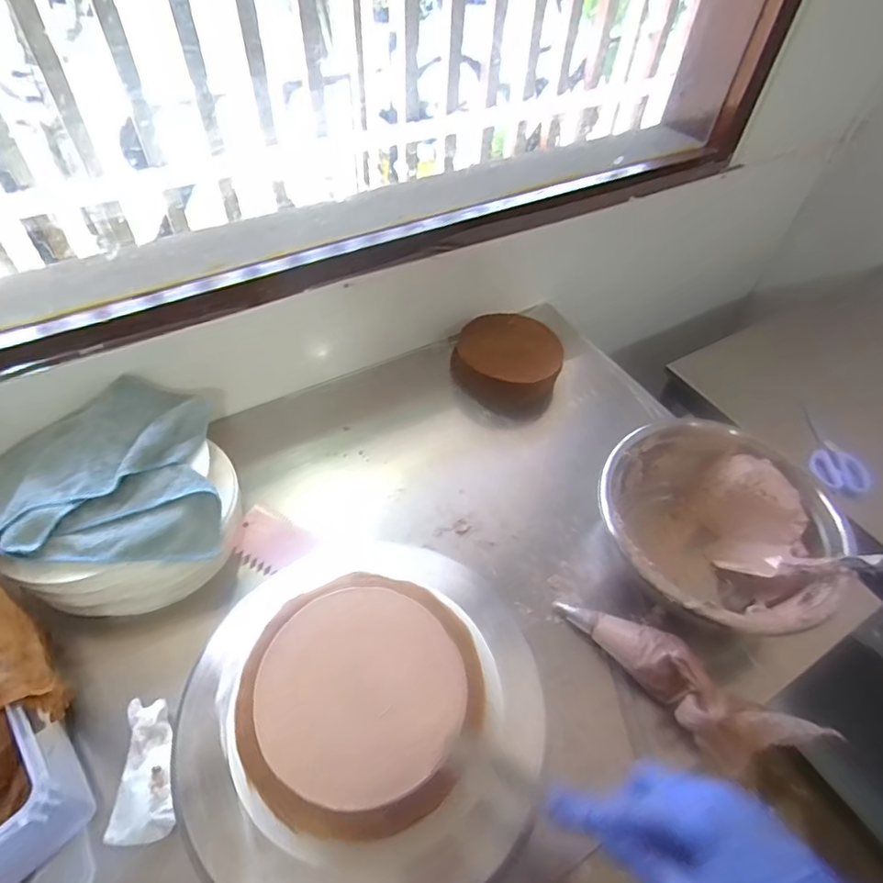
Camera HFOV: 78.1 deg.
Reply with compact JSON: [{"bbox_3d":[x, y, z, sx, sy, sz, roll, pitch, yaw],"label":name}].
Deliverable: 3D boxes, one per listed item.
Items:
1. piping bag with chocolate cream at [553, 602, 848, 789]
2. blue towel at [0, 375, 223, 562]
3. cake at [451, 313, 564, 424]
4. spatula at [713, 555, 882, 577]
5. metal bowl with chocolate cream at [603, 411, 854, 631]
[{"bbox_3d":[0.242,0.238,0.566,0.066,0.092,0.238,-34,61,-27],"label":"piping bag with chocolate cream"},{"bbox_3d":[-0.402,0.034,0.630,0.296,0.092,0.231,0,51,-4],"label":"blue towel"},{"bbox_3d":[0.105,-0.128,0.867,0.170,0.064,0.174,18,52,10],"label":"cake"},{"bbox_3d":[0.421,0.134,0.599,0.020,0.238,0.038,51,56,-14],"label":"spatula"},{"bbox_3d":[0.313,0.114,0.655,0.256,0.115,0.250,2,51,-2],"label":"metal bowl with chocolate cream"}]

